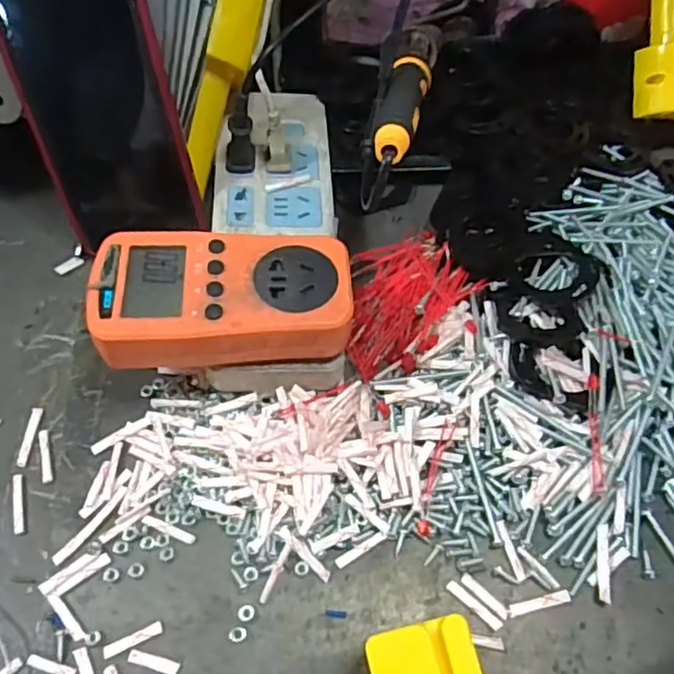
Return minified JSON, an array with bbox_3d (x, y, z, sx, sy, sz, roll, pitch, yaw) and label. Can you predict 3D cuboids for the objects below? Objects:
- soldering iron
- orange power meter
[{"bbox_3d":[0.036,-0.129,0.338,0.023,0.019,0.200,11,46,6],"label":"soldering iron"},{"bbox_3d":[-0.057,-0.022,0.322,0.125,0.029,0.067,-4,59,-4],"label":"orange power meter"}]

